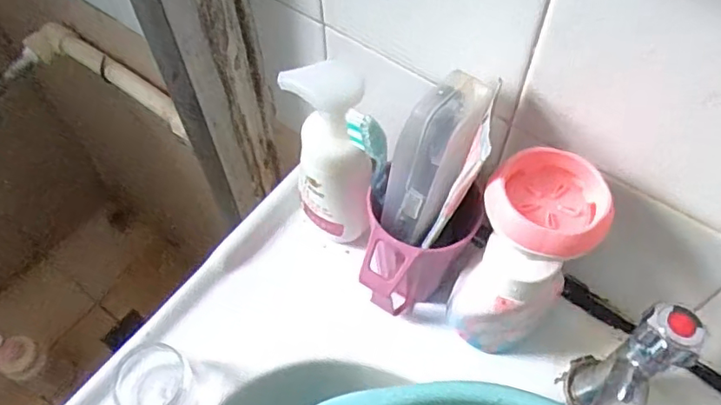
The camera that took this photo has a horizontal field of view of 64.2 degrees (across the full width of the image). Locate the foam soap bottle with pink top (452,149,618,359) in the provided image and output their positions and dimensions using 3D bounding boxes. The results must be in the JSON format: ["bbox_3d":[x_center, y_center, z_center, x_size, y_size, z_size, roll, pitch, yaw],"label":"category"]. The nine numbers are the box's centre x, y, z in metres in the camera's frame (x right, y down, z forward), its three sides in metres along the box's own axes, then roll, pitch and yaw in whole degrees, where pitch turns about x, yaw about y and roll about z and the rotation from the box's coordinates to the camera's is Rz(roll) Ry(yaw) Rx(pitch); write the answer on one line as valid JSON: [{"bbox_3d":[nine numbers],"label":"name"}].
[{"bbox_3d":[0.101,0.041,0.369,0.064,0.163,0.071,26,63,15],"label":"foam soap bottle with pink top"}]

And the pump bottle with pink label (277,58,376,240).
[{"bbox_3d":[-0.019,-0.023,0.400,0.054,0.147,0.067,-10,60,-4],"label":"pump bottle with pink label"}]

